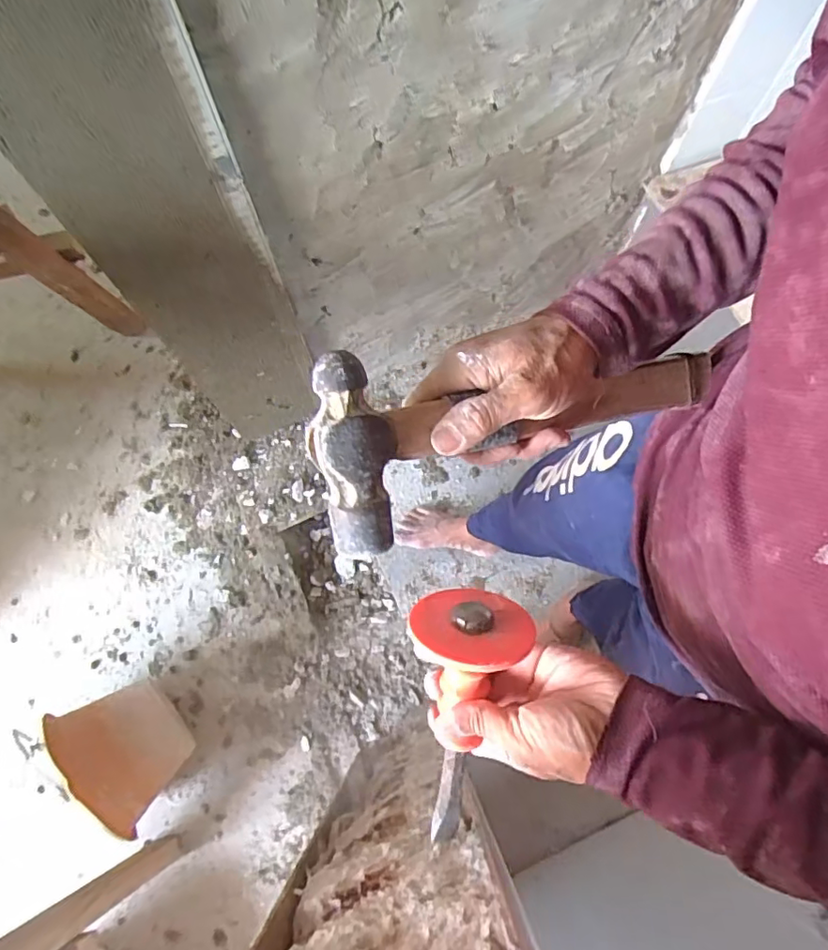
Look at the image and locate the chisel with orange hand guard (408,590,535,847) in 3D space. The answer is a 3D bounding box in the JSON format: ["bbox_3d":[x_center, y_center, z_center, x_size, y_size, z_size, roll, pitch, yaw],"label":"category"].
[{"bbox_3d":[0.032,0.174,0.385,0.075,0.076,0.192,3,112,-1],"label":"chisel with orange hand guard"}]

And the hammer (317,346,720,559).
[{"bbox_3d":[0.072,-0.056,0.359,0.293,0.036,0.109,-22,110,-23],"label":"hammer"}]

